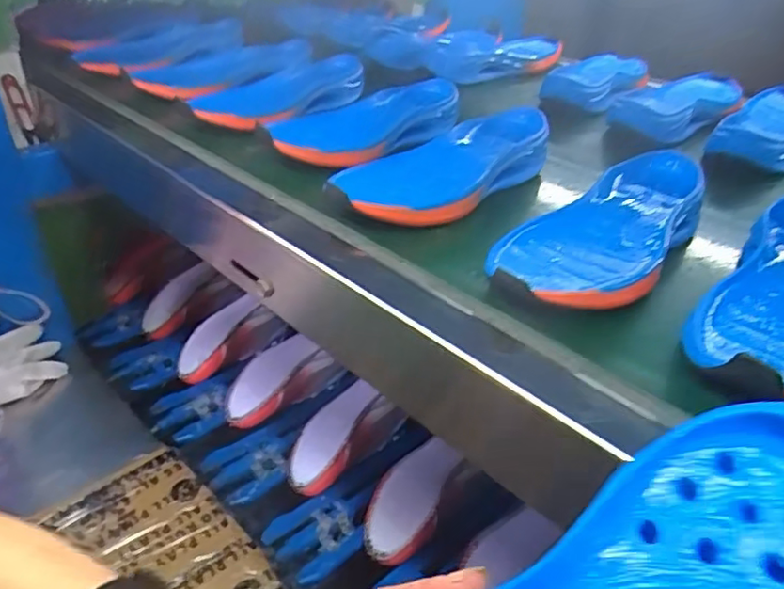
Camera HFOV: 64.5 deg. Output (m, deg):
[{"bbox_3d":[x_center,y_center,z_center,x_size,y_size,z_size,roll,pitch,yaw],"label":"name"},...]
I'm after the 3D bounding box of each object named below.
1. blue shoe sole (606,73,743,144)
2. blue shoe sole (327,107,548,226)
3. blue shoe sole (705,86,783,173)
[{"bbox_3d":[0.357,-0.234,0.760,0.106,0.038,0.247,24,38,28],"label":"blue shoe sole"},{"bbox_3d":[0.051,-0.115,0.557,0.237,0.037,0.098,-26,43,-37],"label":"blue shoe sole"},{"bbox_3d":[0.422,-0.184,0.676,0.087,0.031,0.249,25,39,30],"label":"blue shoe sole"}]

